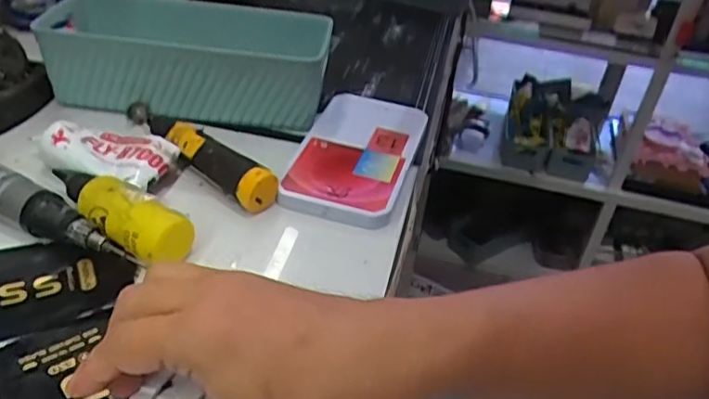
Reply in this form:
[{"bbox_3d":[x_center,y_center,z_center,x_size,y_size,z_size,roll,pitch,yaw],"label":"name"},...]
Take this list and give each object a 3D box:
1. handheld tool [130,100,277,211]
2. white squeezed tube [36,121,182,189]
[{"bbox_3d":[-0.121,-0.036,0.478,0.154,0.029,0.029,30,42,27],"label":"handheld tool"},{"bbox_3d":[-0.187,-0.032,0.459,0.092,0.029,0.061,12,37,6],"label":"white squeezed tube"}]

